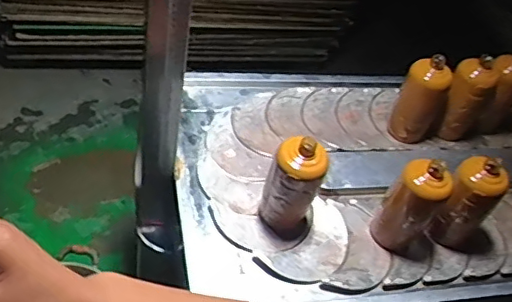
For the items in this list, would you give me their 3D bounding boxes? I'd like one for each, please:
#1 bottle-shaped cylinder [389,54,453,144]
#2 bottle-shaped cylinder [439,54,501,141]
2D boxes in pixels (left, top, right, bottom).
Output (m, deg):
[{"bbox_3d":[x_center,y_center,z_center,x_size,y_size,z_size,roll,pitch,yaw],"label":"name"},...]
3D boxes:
[{"bbox_3d":[0.328,-0.098,1.143,0.088,0.190,0.068,-28,57,-19],"label":"bottle-shaped cylinder"},{"bbox_3d":[0.431,-0.105,1.172,0.080,0.189,0.094,23,56,18],"label":"bottle-shaped cylinder"}]

